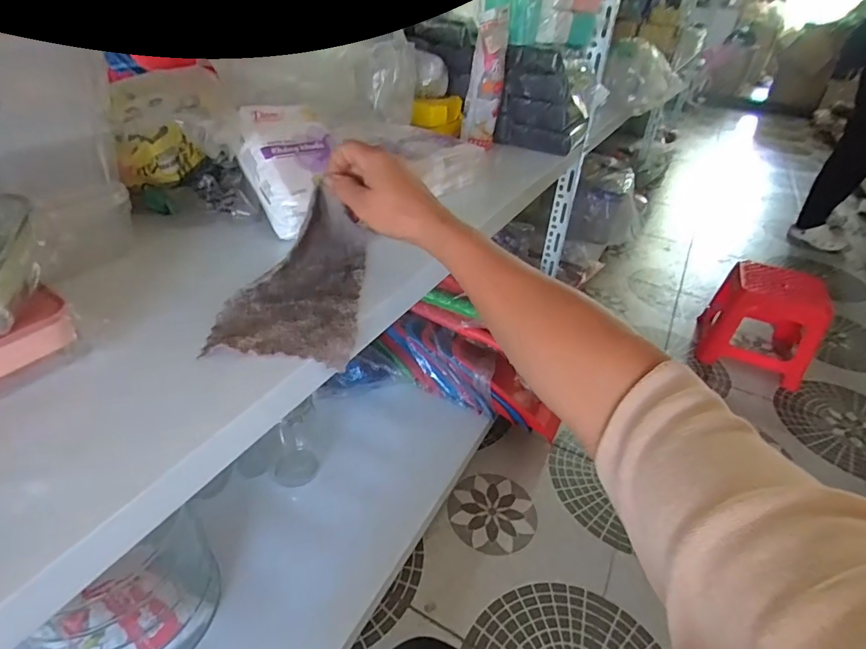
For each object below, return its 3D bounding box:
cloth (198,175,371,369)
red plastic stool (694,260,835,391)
[{"bbox_3d":[-0.126,-0.062,0.441,0.114,0.095,0.197,2,36,-4],"label":"cloth"},{"bbox_3d":[1.023,-0.017,1.471,0.282,0.297,0.282,21,39,21],"label":"red plastic stool"}]

